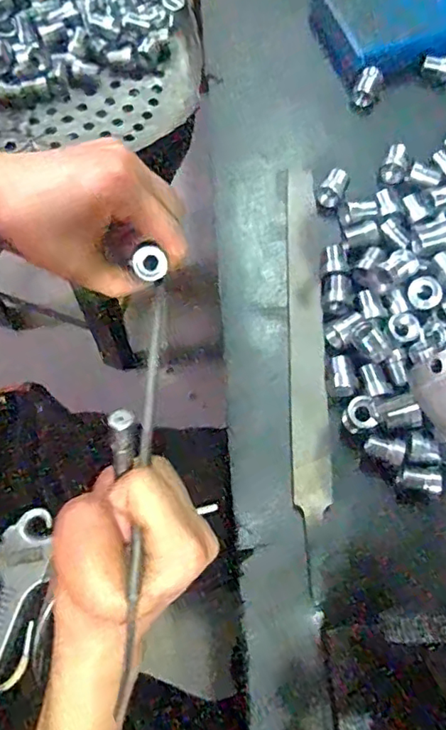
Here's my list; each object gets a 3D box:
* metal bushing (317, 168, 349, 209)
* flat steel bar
[{"bbox_3d":[0.082,-0.132,0.411,0.017,0.011,0.028,27,71,7],"label":"metal bushing"},{"bbox_3d":[0.057,-0.027,0.378,0.022,0.007,0.247,2,70,-2],"label":"flat steel bar"}]

